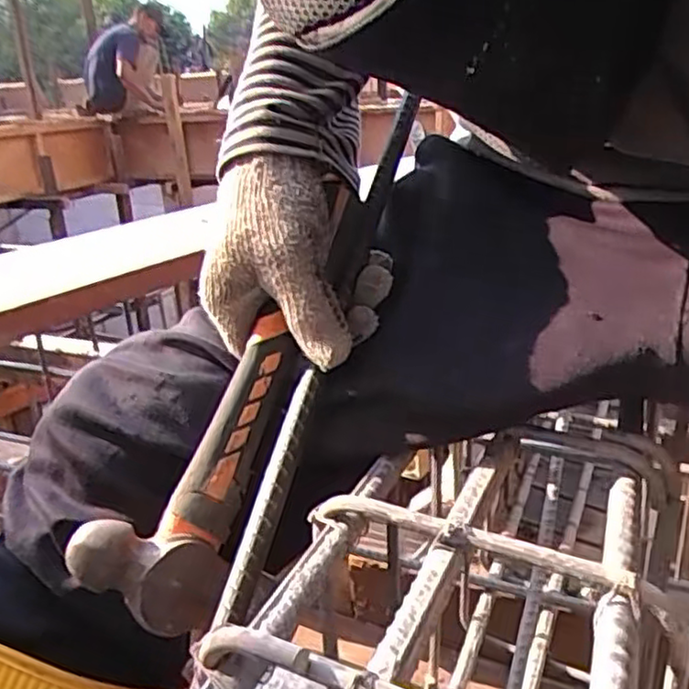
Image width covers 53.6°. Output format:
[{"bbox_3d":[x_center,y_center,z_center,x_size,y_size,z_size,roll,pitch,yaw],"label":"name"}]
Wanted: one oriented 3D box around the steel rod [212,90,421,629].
[{"bbox_3d":[-0.003,-0.024,0.389,0.012,0.009,0.356,7,59,21],"label":"steel rod"}]

